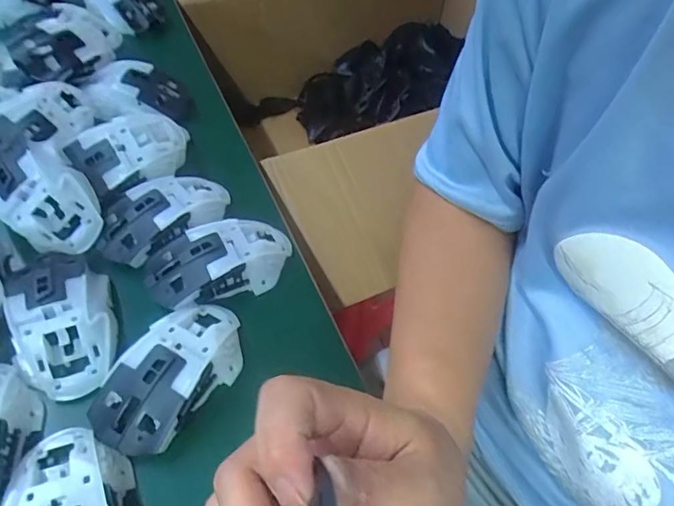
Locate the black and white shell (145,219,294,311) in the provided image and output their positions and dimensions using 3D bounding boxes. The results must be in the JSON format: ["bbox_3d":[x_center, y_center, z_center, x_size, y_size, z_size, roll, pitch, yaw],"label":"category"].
[{"bbox_3d":[-0.093,0.001,0.402,0.117,0.034,0.068,-20,56,-17],"label":"black and white shell"}]

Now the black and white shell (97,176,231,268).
[{"bbox_3d":[-0.144,-0.036,0.422,0.110,0.028,0.059,-32,61,-24],"label":"black and white shell"}]

